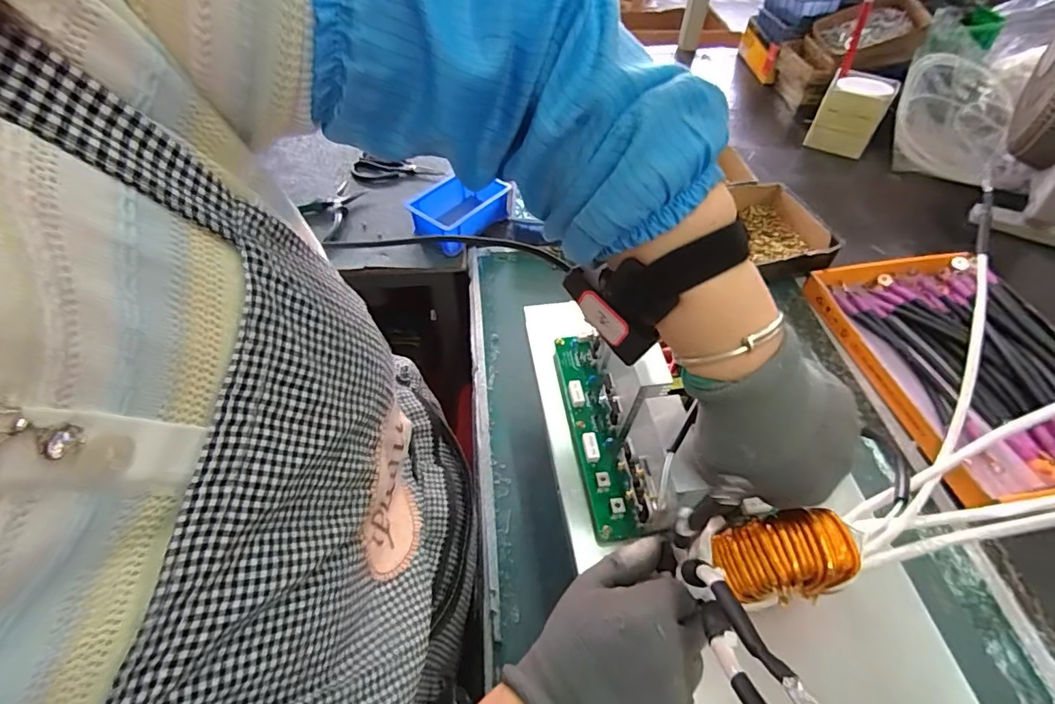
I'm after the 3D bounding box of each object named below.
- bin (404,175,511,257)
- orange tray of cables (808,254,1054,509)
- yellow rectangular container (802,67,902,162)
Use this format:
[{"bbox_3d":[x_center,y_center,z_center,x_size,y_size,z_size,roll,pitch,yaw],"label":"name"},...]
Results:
[{"bbox_3d":[-0.113,-0.226,0.793,0.110,0.068,0.136,29,57,20],"label":"bin"},{"bbox_3d":[0.555,0.009,0.634,0.265,0.053,0.356,-6,54,-6],"label":"orange tray of cables"},{"bbox_3d":[0.623,-0.461,0.976,0.109,0.119,0.107,25,56,18],"label":"yellow rectangular container"}]

